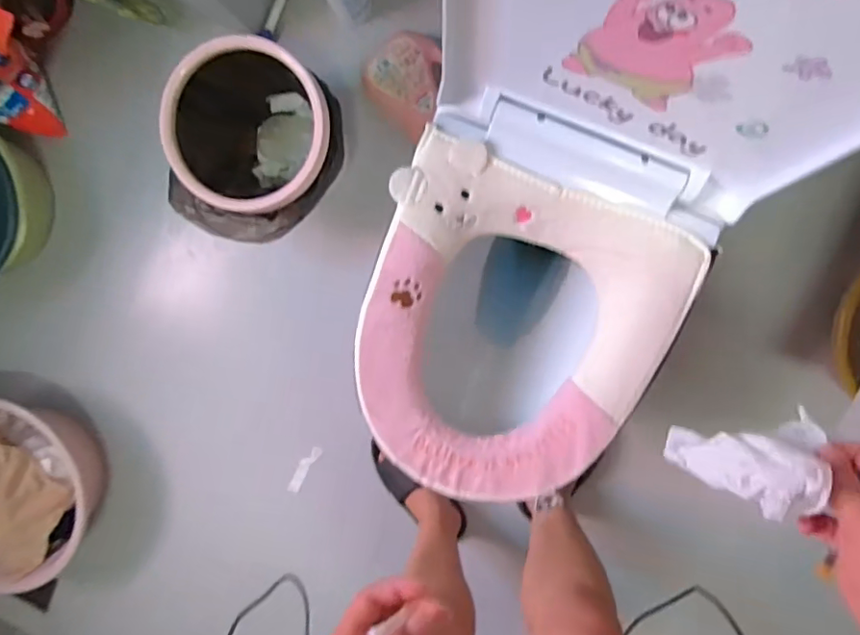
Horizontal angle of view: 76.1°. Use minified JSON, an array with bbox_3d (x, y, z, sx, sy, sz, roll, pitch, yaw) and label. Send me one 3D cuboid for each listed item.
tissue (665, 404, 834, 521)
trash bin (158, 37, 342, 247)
[{"bbox_3d":[0.251,0.119,0.429,0.103,0.062,0.063,-10,95,7],"label":"tissue"},{"bbox_3d":[-0.281,-0.269,0.940,0.246,0.265,0.308,35,99,1],"label":"trash bin"}]

